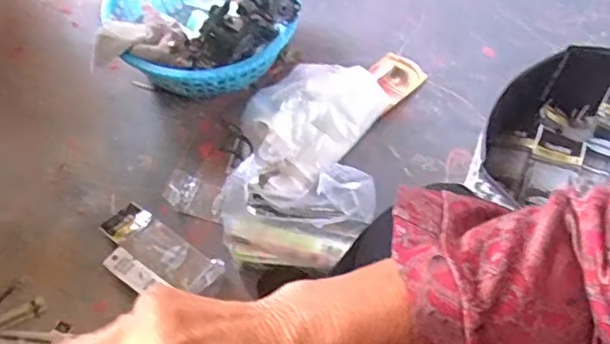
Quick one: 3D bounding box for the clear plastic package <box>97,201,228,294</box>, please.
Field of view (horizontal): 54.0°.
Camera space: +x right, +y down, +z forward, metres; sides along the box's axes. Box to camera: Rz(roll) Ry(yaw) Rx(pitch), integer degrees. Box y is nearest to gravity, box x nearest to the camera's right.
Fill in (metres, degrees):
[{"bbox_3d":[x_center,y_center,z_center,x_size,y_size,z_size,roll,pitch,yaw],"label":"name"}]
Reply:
[{"bbox_3d":[-0.209,0.111,0.873,0.195,0.011,0.067,30,61,20],"label":"clear plastic package"}]

